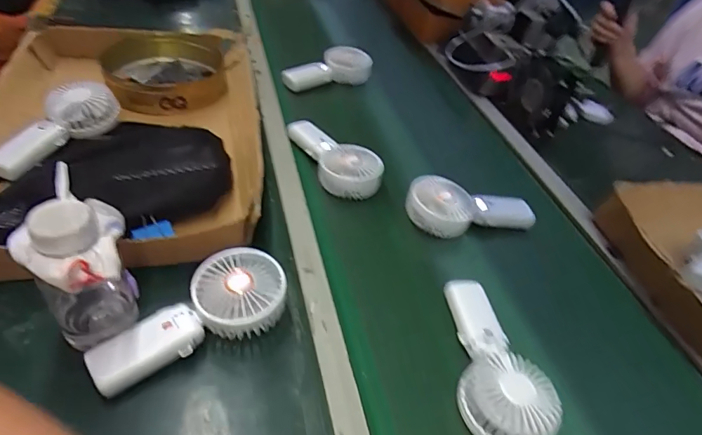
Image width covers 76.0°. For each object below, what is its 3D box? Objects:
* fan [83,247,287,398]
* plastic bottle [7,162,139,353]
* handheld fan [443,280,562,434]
[{"bbox_3d":[-0.153,0.098,0.436,0.183,0.057,0.088,-17,49,-29],"label":"fan"},{"bbox_3d":[-0.219,0.057,0.380,0.059,0.149,0.075,36,46,25],"label":"plastic bottle"},{"bbox_3d":[0.138,0.140,0.459,0.081,0.035,0.186,-1,43,-15],"label":"handheld fan"}]

